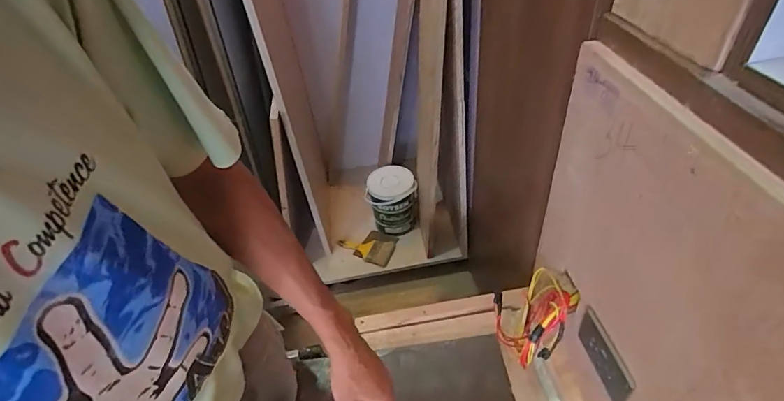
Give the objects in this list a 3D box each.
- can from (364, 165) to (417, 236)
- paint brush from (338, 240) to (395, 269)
[{"bbox_3d":[0.004,-0.001,1.631,0.189,0.203,0.175,-3,44,5],"label":"can"},{"bbox_3d":[-0.106,0.192,1.584,0.220,0.029,0.110,8,46,16],"label":"paint brush"}]

